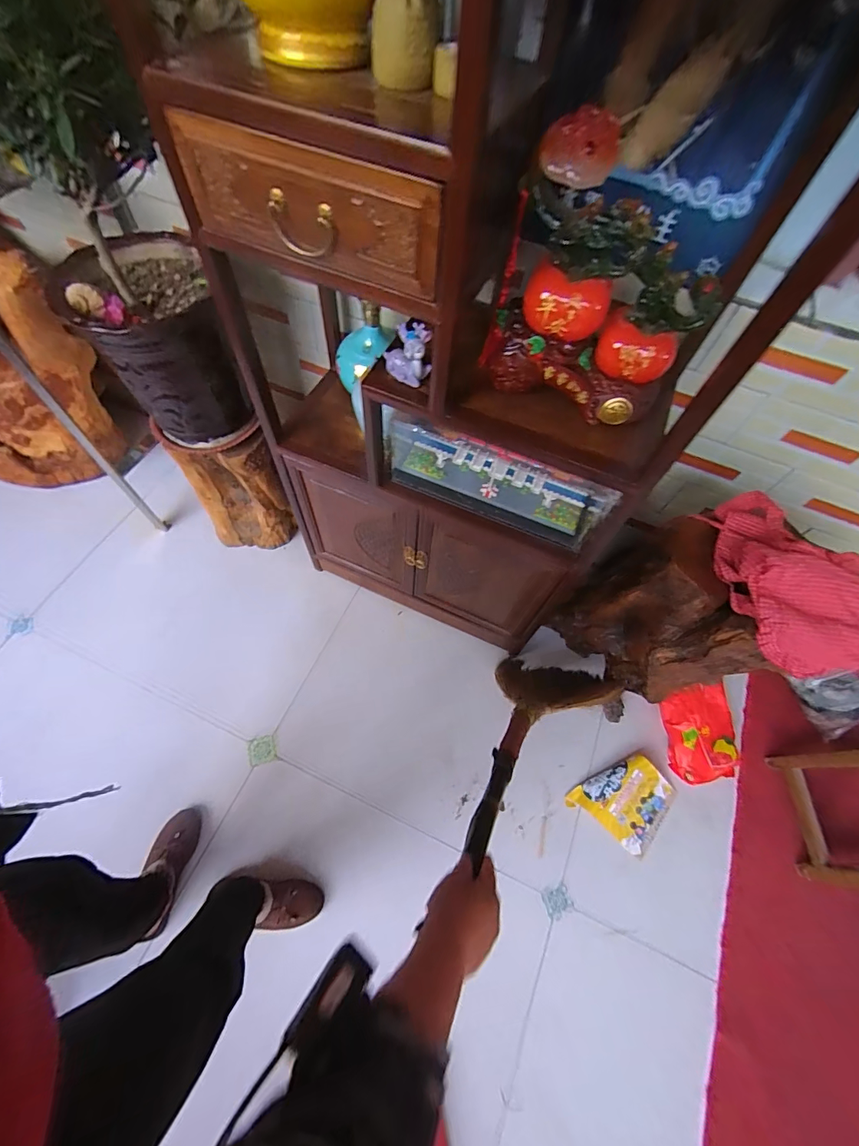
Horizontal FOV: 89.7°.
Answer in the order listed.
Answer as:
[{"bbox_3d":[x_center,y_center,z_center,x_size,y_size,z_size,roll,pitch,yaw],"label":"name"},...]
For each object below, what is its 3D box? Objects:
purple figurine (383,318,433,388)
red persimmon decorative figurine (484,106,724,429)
[{"bbox_3d":[-0.036,-0.314,0.607,0.072,0.082,0.033,31,65,12],"label":"purple figurine"},{"bbox_3d":[0.206,-0.335,0.522,0.251,0.261,0.085,22,63,7],"label":"red persimmon decorative figurine"}]

